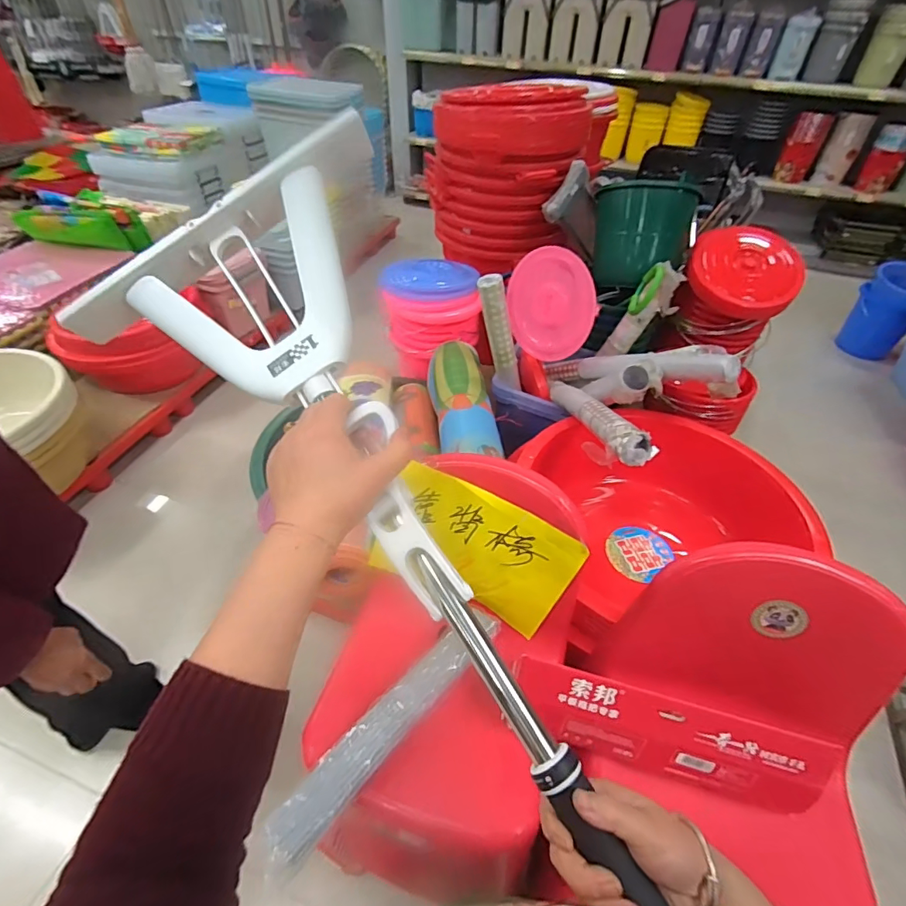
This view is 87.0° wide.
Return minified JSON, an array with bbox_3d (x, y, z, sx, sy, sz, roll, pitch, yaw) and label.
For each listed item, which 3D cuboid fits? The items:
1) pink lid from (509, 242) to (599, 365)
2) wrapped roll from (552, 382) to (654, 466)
[{"bbox_3d":[0.290,-0.448,1.455,0.313,0.319,0.020,13,33,45],"label":"pink lid"},{"bbox_3d":[0.331,-0.108,1.224,0.068,0.078,0.588,-4,22,-7],"label":"wrapped roll"}]

